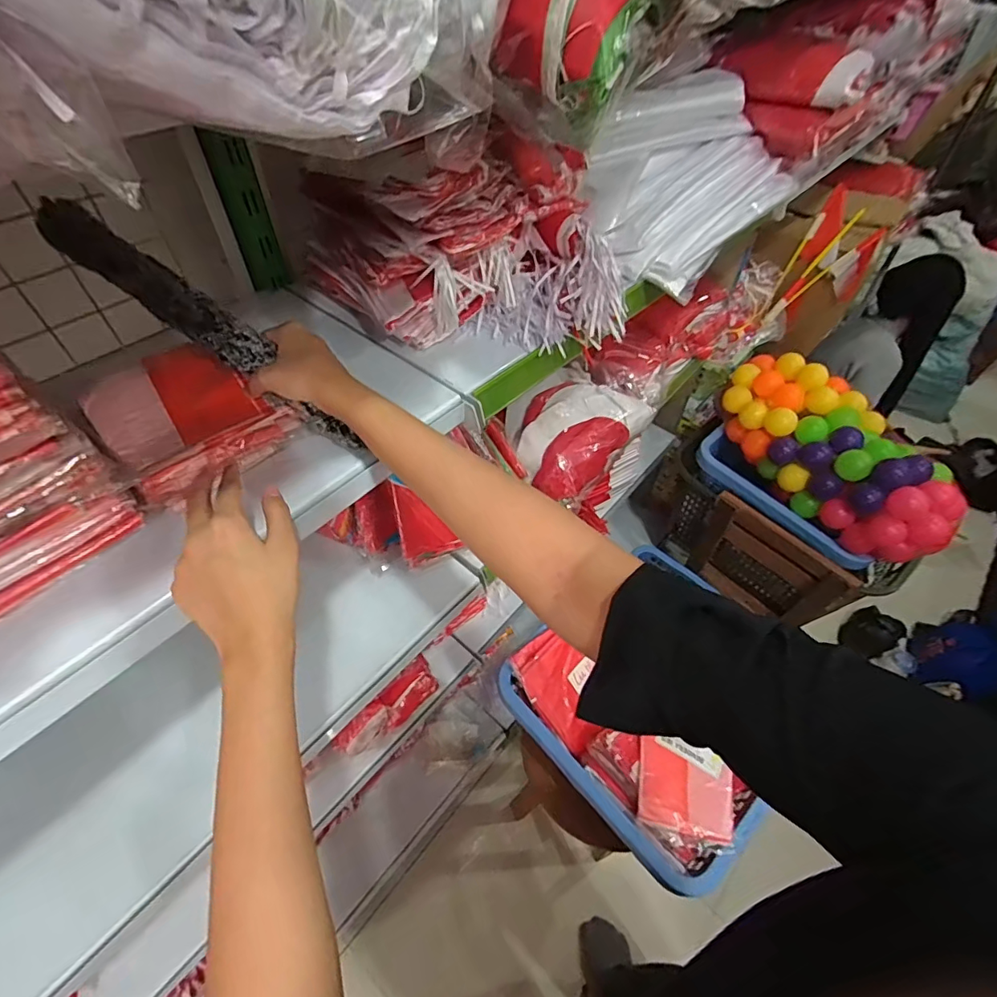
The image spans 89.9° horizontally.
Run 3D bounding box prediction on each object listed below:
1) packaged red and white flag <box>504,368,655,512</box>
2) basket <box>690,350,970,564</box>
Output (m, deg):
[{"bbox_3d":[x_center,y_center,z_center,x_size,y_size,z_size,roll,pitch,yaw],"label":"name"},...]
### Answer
[{"bbox_3d":[0.135,-0.111,0.866,0.205,0.102,0.236,28,56,20],"label":"packaged red and white flag"},{"bbox_3d":[0.661,-0.083,1.031,0.244,0.198,0.485,-29,58,-22],"label":"basket"}]

